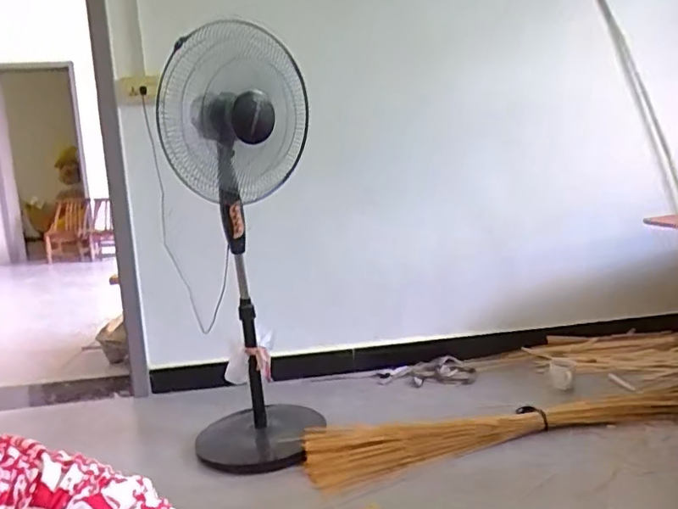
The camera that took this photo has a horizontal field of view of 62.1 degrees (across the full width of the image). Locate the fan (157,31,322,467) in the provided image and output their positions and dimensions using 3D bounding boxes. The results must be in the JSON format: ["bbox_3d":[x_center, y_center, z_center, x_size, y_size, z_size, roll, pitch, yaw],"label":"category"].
[{"bbox_3d":[-0.248,-0.020,1.522,0.388,1.093,0.341,-1,5,-8],"label":"fan"}]

